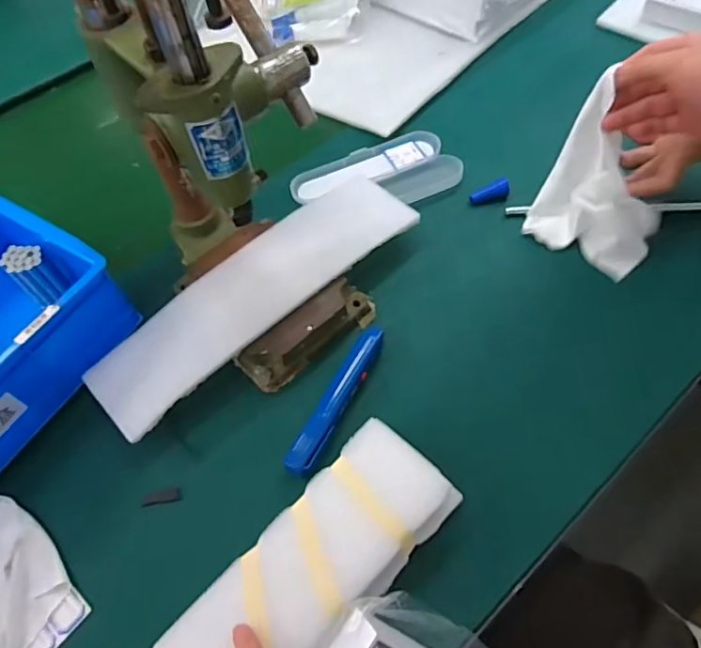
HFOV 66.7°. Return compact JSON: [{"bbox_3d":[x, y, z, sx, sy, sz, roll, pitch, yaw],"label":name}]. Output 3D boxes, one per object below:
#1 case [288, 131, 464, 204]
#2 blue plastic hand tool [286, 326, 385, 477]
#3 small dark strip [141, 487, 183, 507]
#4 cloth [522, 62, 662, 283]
[{"bbox_3d":[0.030,-0.160,0.583,0.173,0.014,0.089,-23,59,-11],"label":"case"},{"bbox_3d":[-0.010,0.063,0.450,0.024,0.016,0.144,23,62,17],"label":"blue plastic hand tool"},{"bbox_3d":[-0.151,0.138,0.425,0.033,0.006,0.010,-10,58,-3],"label":"small dark strip"},{"bbox_3d":[0.243,-0.130,0.492,0.109,0.144,0.035,32,32,18],"label":"cloth"}]

